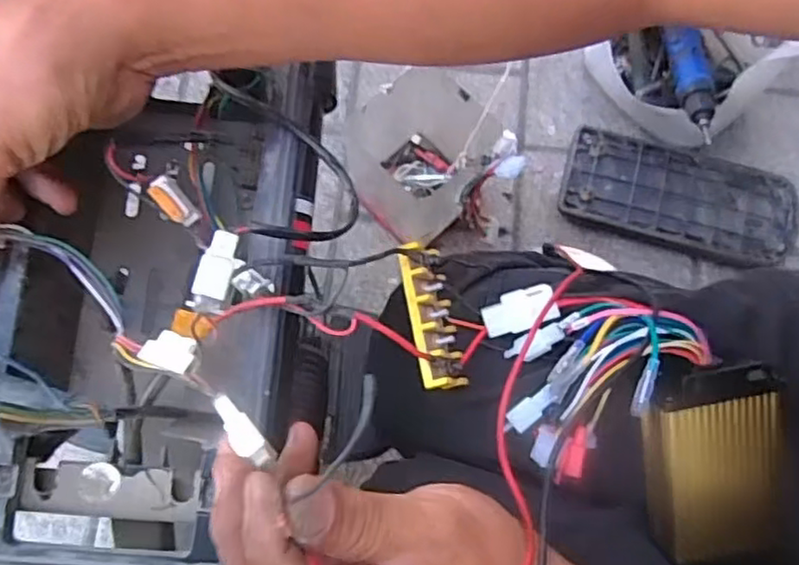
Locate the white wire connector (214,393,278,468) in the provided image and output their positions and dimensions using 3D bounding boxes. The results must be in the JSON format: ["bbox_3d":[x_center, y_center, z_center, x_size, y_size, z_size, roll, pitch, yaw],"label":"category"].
[{"bbox_3d":[-0.061,0.057,0.256,0.010,0.004,0.036,-45,59,-10],"label":"white wire connector"}]

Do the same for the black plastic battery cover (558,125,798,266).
[{"bbox_3d":[0.366,-0.112,0.872,0.304,0.033,0.136,14,77,3],"label":"black plastic battery cover"}]

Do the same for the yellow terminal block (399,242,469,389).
[{"bbox_3d":[0.020,0.021,0.369,0.019,0.036,0.074,-6,81,35],"label":"yellow terminal block"}]

